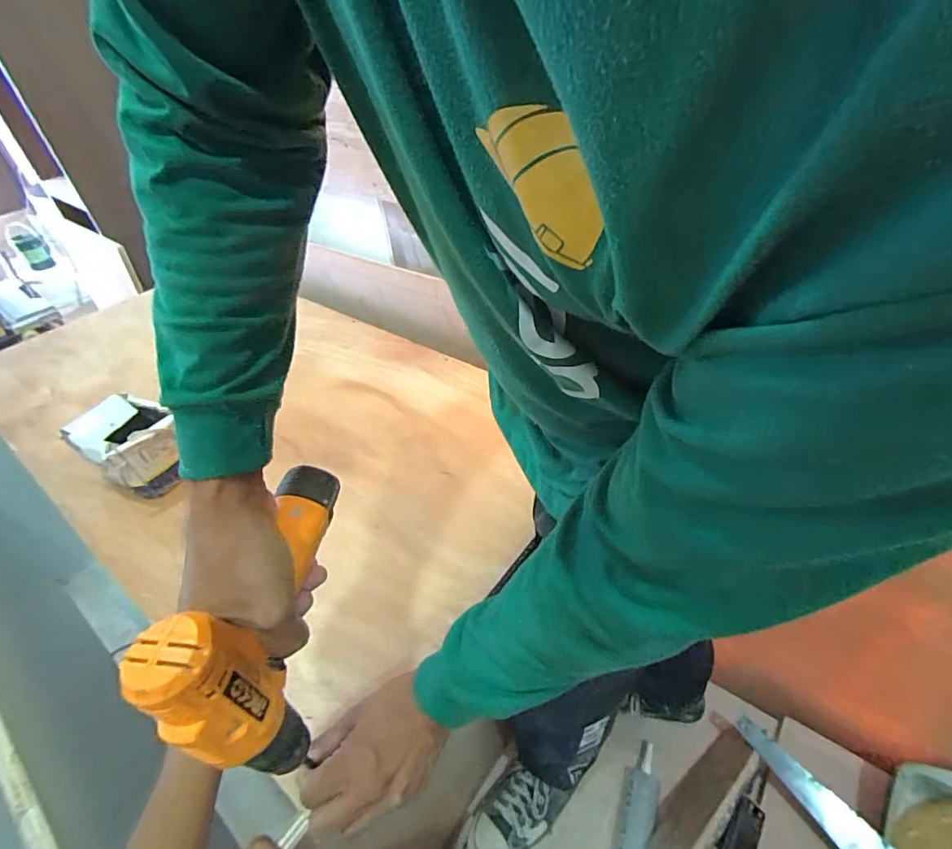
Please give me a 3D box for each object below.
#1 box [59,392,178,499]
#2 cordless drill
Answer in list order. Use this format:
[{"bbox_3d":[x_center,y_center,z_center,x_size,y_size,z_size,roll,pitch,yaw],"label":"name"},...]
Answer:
[{"bbox_3d":[-0.519,0.026,0.743,0.130,0.100,0.115,21,49,27],"label":"box"},{"bbox_3d":[-0.147,0.136,0.368,0.057,0.153,0.197,4,44,11],"label":"cordless drill"}]

